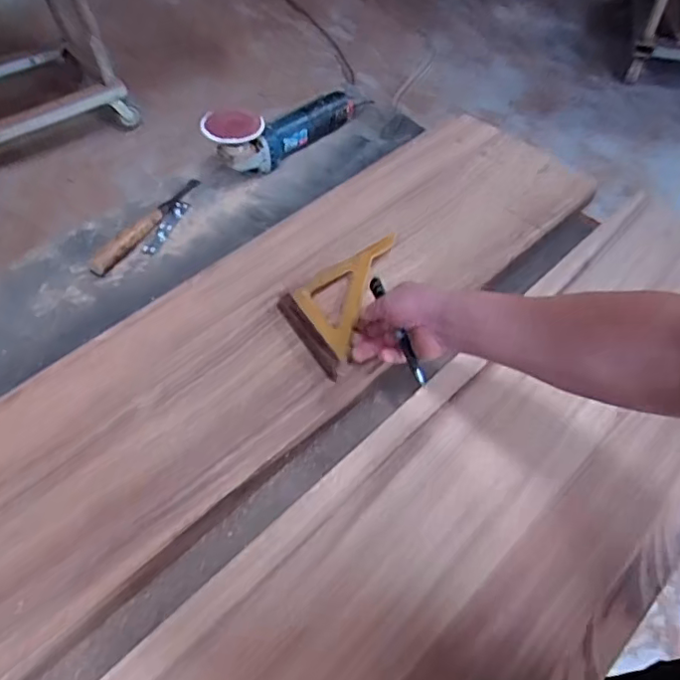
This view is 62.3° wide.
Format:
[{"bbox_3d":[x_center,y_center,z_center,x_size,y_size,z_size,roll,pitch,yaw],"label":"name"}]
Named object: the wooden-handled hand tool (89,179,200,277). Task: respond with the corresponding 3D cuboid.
[{"bbox_3d":[-0.298,-0.185,0.872,0.030,0.025,0.232,23,57,18],"label":"wooden-handled hand tool"}]

